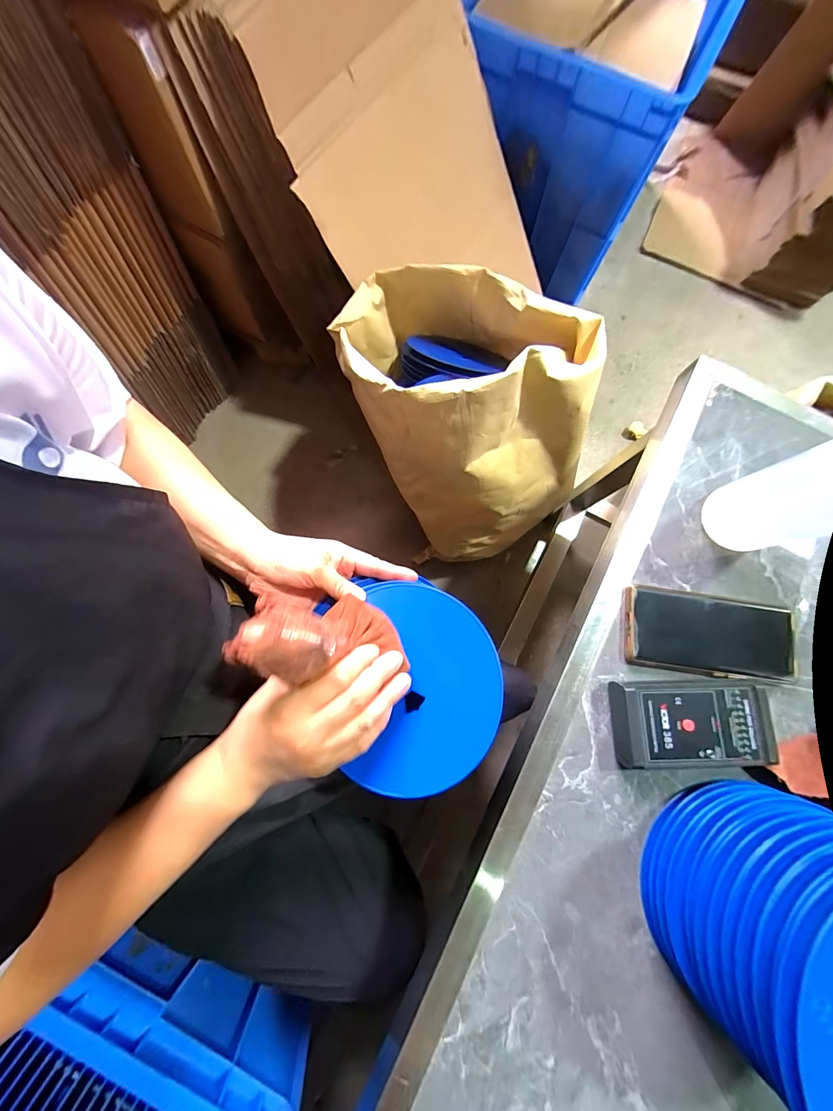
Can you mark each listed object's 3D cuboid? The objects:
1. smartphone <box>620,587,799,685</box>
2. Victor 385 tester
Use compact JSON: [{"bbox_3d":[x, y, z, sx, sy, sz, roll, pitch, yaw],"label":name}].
[{"bbox_3d":[0.289,0.079,0.354,0.164,0.011,0.076,8,79,1],"label":"smartphone"},{"bbox_3d":[0.247,0.157,0.328,0.135,0.028,0.078,0,79,-1],"label":"Victor 385 tester"}]

